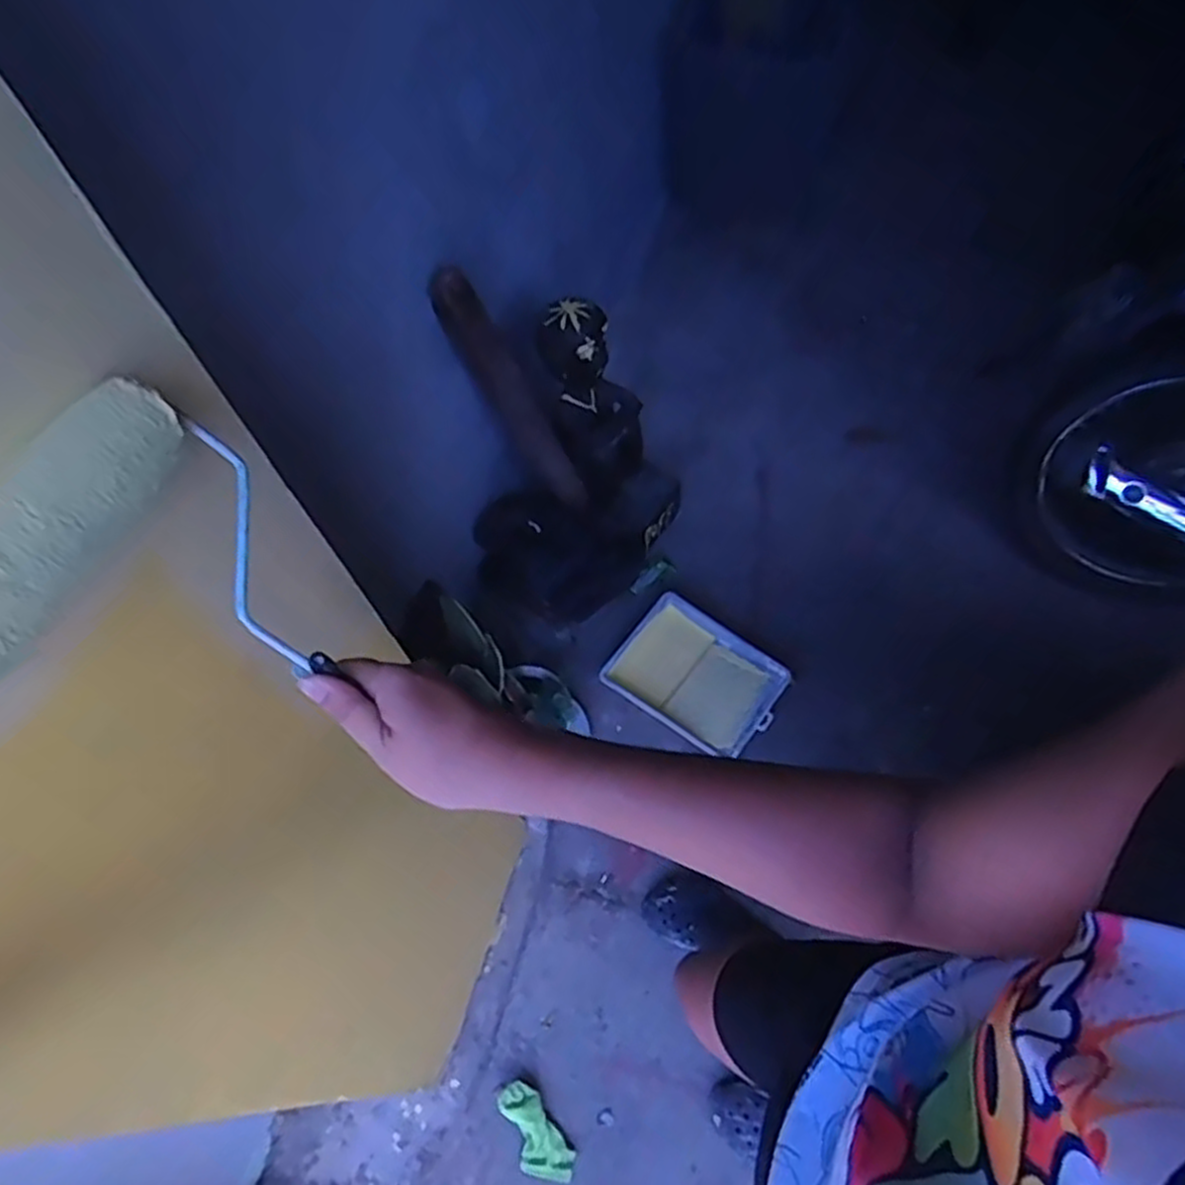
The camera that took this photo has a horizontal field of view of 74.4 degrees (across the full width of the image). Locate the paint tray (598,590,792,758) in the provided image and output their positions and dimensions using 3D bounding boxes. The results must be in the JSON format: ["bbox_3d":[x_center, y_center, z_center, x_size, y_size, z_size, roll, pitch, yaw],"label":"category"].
[{"bbox_3d":[0.218,0.160,1.590,0.329,0.039,0.252,29,64,22],"label":"paint tray"}]

